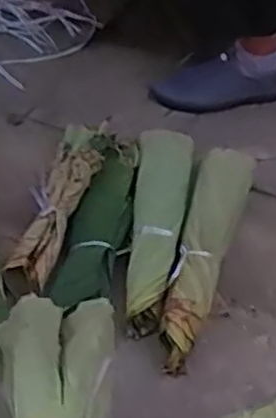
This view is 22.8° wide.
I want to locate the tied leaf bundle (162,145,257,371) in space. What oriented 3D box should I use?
[{"bbox_3d":[0.105,0.084,1.111,0.081,0.095,0.366,14,73,11],"label":"tied leaf bundle"}]

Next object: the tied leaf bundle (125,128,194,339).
[{"bbox_3d":[0.031,0.025,1.153,0.089,0.065,0.369,6,65,4],"label":"tied leaf bundle"}]

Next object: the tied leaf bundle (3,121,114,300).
[{"bbox_3d":[-0.148,-0.003,1.195,0.094,0.073,0.323,21,79,17],"label":"tied leaf bundle"}]

